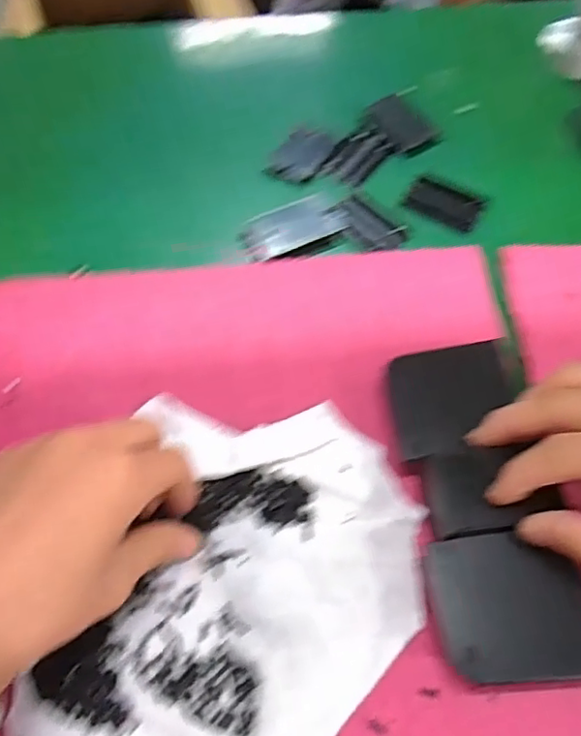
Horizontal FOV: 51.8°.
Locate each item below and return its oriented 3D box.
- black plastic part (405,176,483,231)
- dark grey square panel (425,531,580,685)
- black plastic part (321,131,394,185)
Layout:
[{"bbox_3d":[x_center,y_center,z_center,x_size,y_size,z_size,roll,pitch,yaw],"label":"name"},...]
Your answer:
[{"bbox_3d":[0.106,-0.115,0.415,0.048,0.004,0.033,26,63,14],"label":"black plastic part"},{"bbox_3d":[0.100,0.105,0.265,0.070,0.004,0.060,-5,68,-1],"label":"dark grey square panel"},{"bbox_3d":[0.050,-0.155,0.437,0.033,0.008,0.050,32,65,17],"label":"black plastic part"}]

